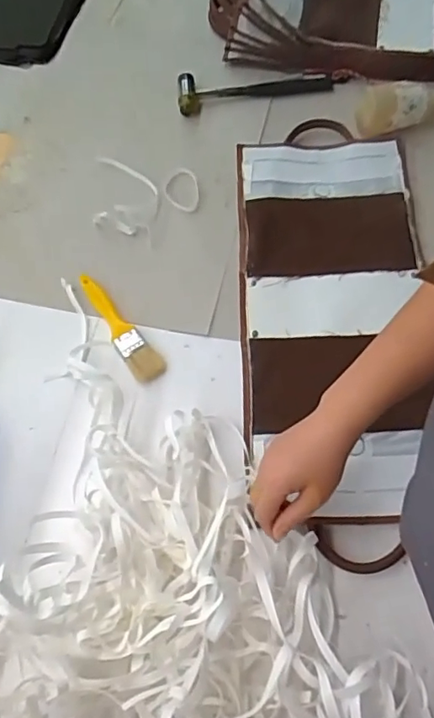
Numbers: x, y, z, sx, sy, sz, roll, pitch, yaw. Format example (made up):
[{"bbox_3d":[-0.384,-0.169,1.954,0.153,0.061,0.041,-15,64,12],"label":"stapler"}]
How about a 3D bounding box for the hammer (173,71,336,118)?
[{"bbox_3d":[0.057,-0.432,0.853,0.241,0.028,0.062,-9,64,-2],"label":"hammer"}]

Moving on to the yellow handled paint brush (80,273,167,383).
[{"bbox_3d":[-0.126,-0.043,0.678,0.036,0.013,0.176,-34,67,-13],"label":"yellow handled paint brush"}]

